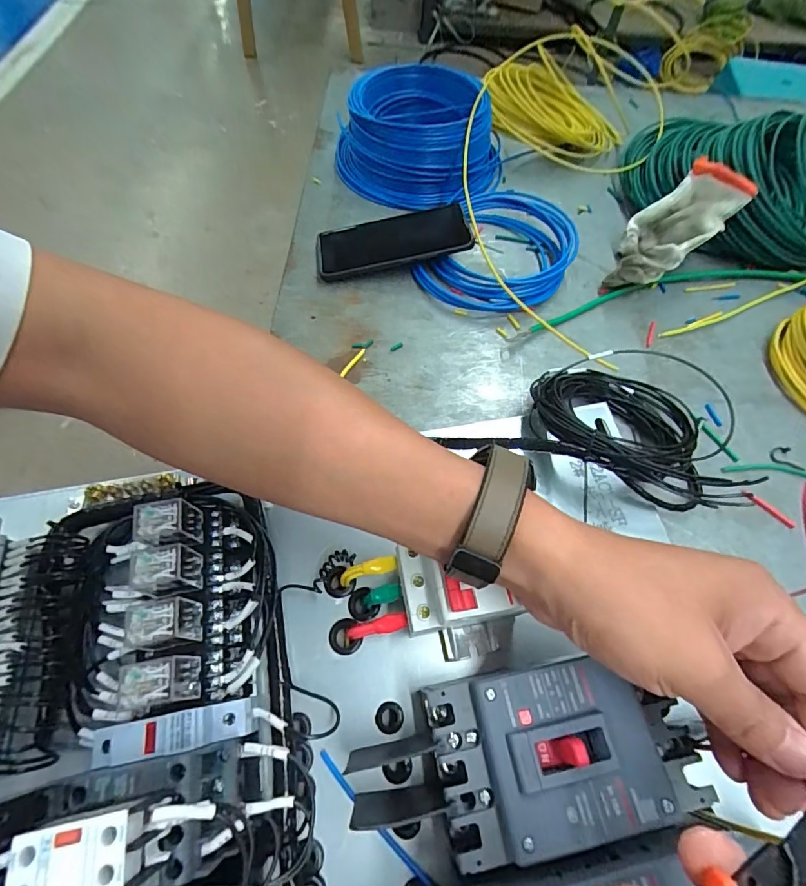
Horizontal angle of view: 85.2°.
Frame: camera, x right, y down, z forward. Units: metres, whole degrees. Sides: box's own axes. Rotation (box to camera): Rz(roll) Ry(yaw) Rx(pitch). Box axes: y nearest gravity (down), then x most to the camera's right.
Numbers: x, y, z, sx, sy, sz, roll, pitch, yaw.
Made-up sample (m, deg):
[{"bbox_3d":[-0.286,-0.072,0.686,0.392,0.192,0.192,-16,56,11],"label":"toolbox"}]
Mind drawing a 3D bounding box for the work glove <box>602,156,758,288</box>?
[{"bbox_3d":[0.292,-0.231,0.481,0.083,0.075,0.156,40,67,18],"label":"work glove"}]

